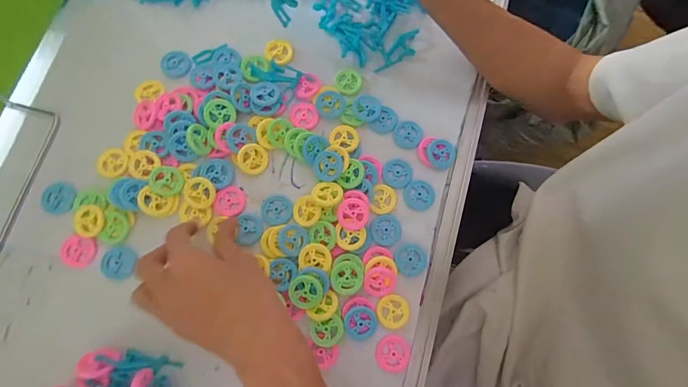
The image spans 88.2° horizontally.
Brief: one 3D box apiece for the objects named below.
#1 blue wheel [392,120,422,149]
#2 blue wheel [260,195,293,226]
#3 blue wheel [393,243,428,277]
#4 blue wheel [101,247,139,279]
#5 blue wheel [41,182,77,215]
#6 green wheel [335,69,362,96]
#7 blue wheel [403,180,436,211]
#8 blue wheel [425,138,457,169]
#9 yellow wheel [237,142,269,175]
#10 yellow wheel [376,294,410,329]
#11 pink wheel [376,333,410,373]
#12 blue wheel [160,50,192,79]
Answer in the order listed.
[{"bbox_3d":[0.066,-0.061,0.367,0.029,0.004,0.030,0,75,-1],"label":"blue wheel"},{"bbox_3d":[-0.065,0.016,0.342,0.030,0.004,0.028,0,75,-1],"label":"blue wheel"},{"bbox_3d":[0.063,0.062,0.334,0.031,0.005,0.031,0,75,-1],"label":"blue wheel"},{"bbox_3d":[-0.206,0.063,0.323,0.030,0.004,0.028,9,75,1],"label":"blue wheel"},{"bbox_3d":[-0.267,0.005,0.334,0.028,0.006,0.029,0,75,-1],"label":"blue wheel"},{"bbox_3d":[0.005,-0.118,0.377,0.026,0.005,0.028,0,75,-1],"label":"green wheel"},{"bbox_3d":[0.075,0.001,0.351,0.030,0.004,0.029,14,75,2],"label":"blue wheel"},{"bbox_3d":[0.099,-0.040,0.360,0.028,0.008,0.028,0,75,-1],"label":"blue wheel"},{"bbox_3d":[-0.089,-0.034,0.347,0.028,0.004,0.029,-2,94,-23],"label":"yellow wheel"},{"bbox_3d":[0.045,0.108,0.325,0.031,0.004,0.029,0,75,-1],"label":"yellow wheel"},{"bbox_3d":[0.044,0.143,0.317,0.030,0.008,0.030,0,75,-1],"label":"pink wheel"},{"bbox_3d":[-0.176,-0.136,0.373,0.030,0.006,0.029,0,75,-1],"label":"blue wheel"}]

